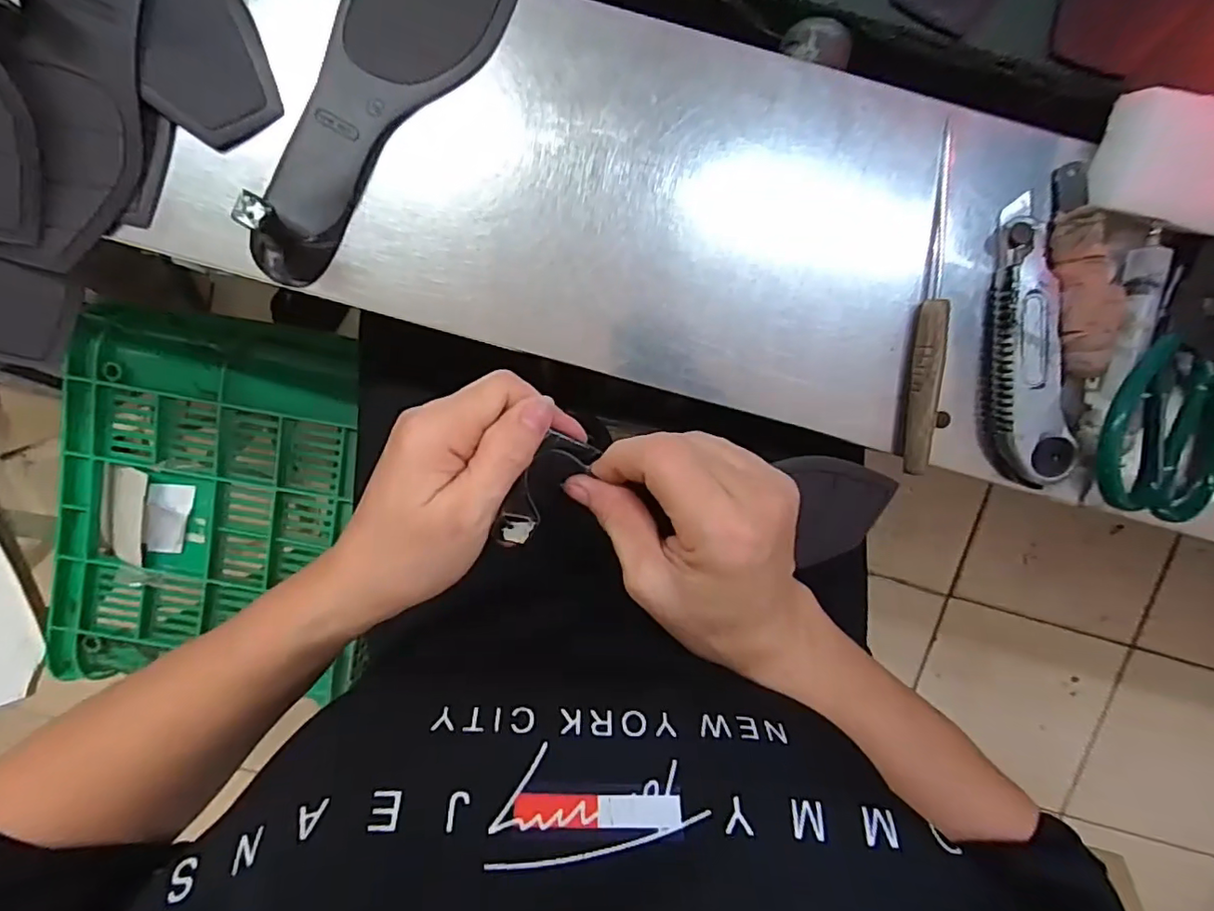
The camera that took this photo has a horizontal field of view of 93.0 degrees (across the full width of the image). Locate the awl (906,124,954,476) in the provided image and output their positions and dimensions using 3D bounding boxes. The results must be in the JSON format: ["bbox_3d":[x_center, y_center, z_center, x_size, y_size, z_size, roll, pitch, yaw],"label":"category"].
[{"bbox_3d":[0.191,-0.088,0.336,0.015,0.019,0.195,3,98,1],"label":"awl"}]

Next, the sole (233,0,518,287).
[{"bbox_3d":[-0.132,-0.203,0.314,0.077,0.047,0.238,37,98,-5],"label":"sole"}]

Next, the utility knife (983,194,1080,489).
[{"bbox_3d":[0.248,-0.066,0.342,0.036,0.025,0.164,-6,97,2],"label":"utility knife"}]

